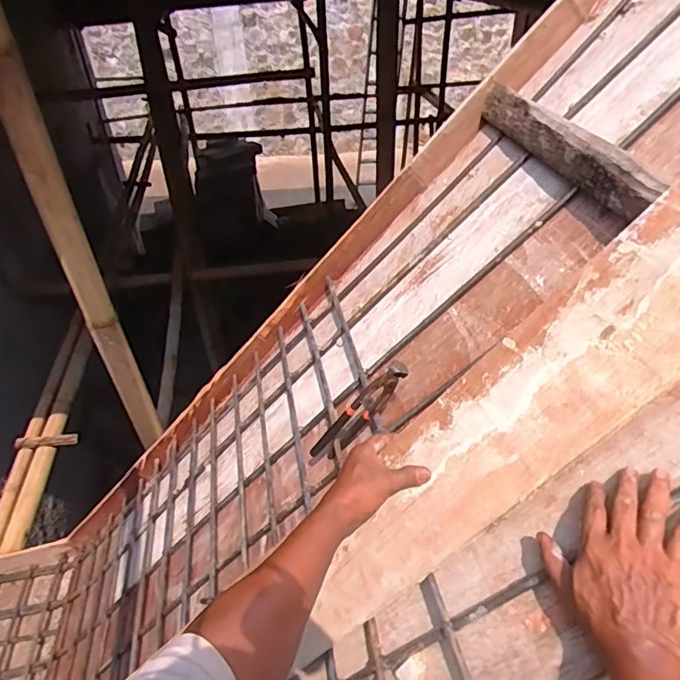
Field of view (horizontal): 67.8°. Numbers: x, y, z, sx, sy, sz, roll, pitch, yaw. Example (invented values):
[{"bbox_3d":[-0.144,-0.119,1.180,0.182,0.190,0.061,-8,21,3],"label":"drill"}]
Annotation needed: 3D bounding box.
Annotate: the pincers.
[{"bbox_3d":[0.031,0.105,0.747,0.048,0.218,0.025,25,36,-18],"label":"pincers"}]

